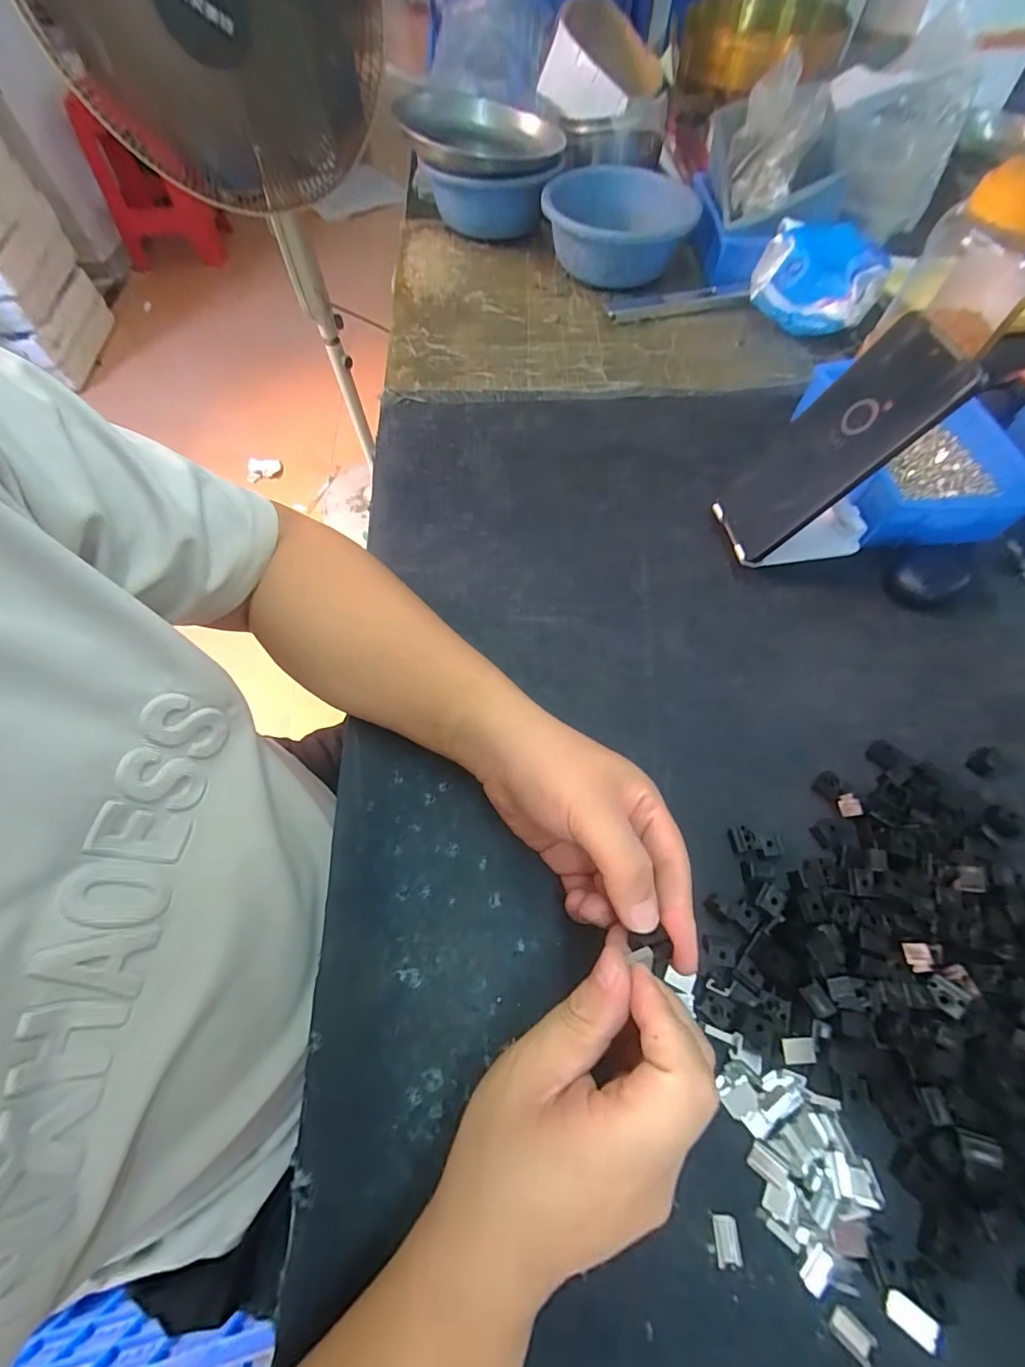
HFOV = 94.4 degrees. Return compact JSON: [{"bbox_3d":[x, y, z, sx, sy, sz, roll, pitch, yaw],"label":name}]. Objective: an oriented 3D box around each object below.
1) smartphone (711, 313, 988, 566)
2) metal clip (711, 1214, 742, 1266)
[{"bbox_3d":[0.229,-0.174,0.357,0.012,0.167,0.083,6,59,-30],"label":"smartphone"},{"bbox_3d":[0.103,0.267,0.227,0.011,0.004,0.017,2,63,0],"label":"metal clip"}]

